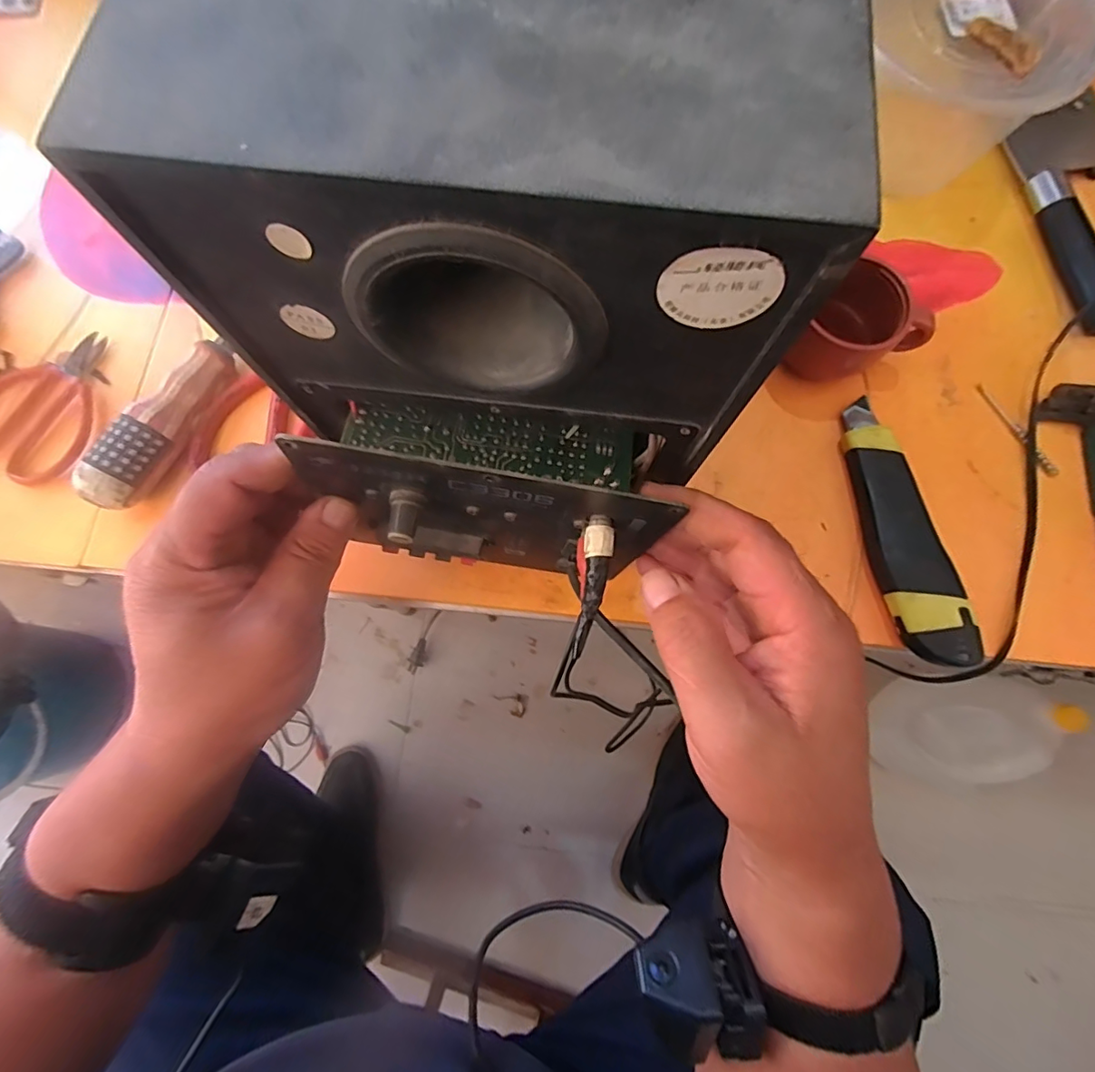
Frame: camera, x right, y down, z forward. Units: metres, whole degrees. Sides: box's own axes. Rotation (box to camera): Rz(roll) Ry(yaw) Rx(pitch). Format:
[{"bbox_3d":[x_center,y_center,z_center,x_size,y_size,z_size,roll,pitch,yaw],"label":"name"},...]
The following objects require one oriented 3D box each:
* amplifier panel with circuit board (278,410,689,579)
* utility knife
[{"bbox_3d":[-0.022,-0.019,0.228,0.136,0.094,0.054,6,77,2],"label":"amplifier panel with circuit board"},{"bbox_3d":[0.207,-0.007,0.299,0.038,0.026,0.158,-4,76,0],"label":"utility knife"}]

